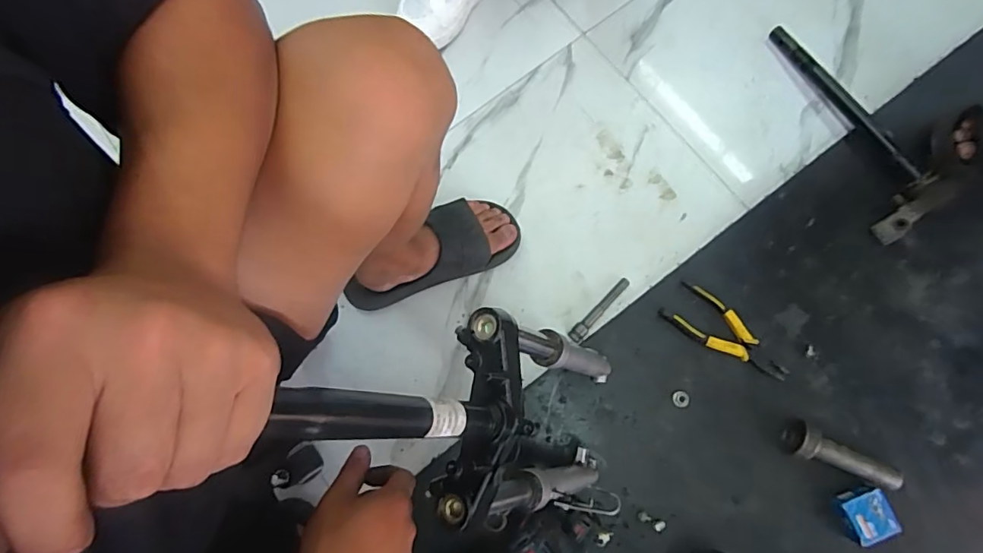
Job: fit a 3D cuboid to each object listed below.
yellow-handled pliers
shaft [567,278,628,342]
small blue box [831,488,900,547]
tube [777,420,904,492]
[{"bbox_3d":[0.364,0.088,0.788,0.197,0.018,0.075,34,82,9],"label":"yellow-handled pliers"},{"bbox_3d":[0.172,0.054,0.815,0.021,0.016,0.131,43,83,10],"label":"shaft"},{"bbox_3d":[0.526,0.335,0.717,0.069,0.033,0.064,-21,78,-1],"label":"small blue box"},{"bbox_3d":[0.504,0.254,0.730,0.157,0.042,0.053,18,80,7],"label":"tube"}]

